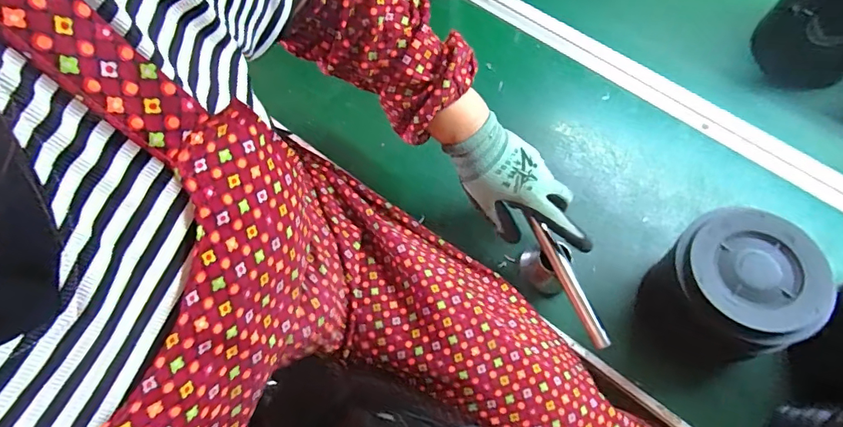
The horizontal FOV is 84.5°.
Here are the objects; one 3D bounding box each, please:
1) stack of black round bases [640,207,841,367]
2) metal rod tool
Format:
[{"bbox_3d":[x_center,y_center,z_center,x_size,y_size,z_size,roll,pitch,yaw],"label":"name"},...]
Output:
[{"bbox_3d":[0.290,0.079,0.465,0.112,0.158,0.121,10,70,7],"label":"stack of black round bases"},{"bbox_3d":[0.155,0.070,0.485,0.019,0.014,0.142,-24,74,-7],"label":"metal rod tool"}]

